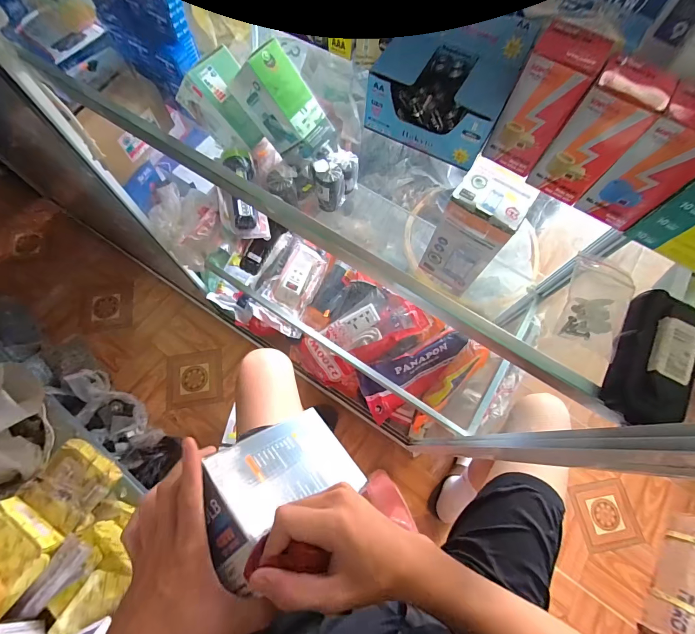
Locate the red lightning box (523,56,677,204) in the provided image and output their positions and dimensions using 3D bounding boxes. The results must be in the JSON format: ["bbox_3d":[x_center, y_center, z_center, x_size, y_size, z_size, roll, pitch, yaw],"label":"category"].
[{"bbox_3d":[0.202,-0.149,0.282,0.049,0.096,0.037,33,72,9],"label":"red lightning box"}]

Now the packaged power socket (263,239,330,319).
[{"bbox_3d":[-0.135,-0.101,0.934,0.123,0.056,0.190,28,77,-12],"label":"packaged power socket"}]

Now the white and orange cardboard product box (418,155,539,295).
[{"bbox_3d":[0.215,-0.148,0.604,0.105,0.223,0.094,30,72,8],"label":"white and orange cardboard product box"}]

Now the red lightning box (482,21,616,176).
[{"bbox_3d":[0.165,-0.181,0.290,0.048,0.103,0.042,34,72,10],"label":"red lightning box"}]

